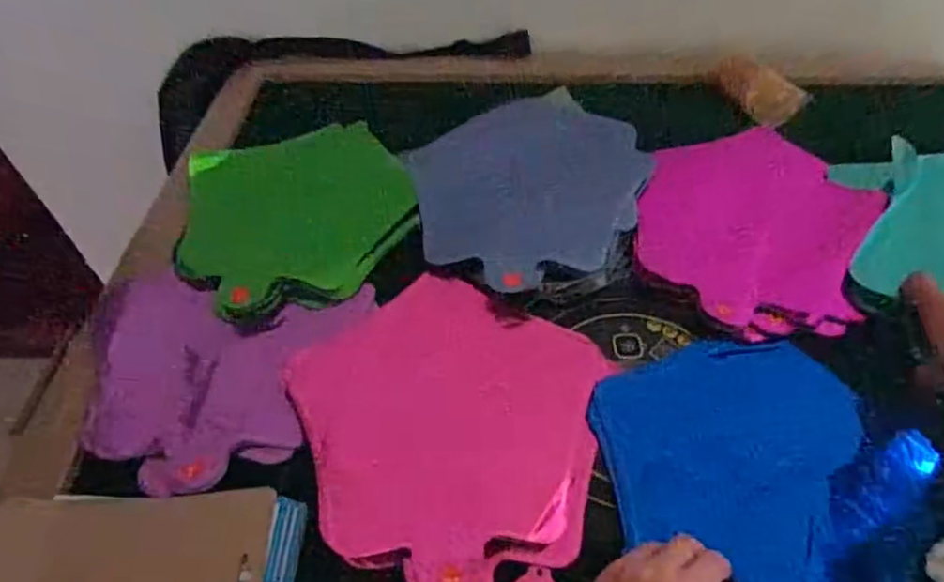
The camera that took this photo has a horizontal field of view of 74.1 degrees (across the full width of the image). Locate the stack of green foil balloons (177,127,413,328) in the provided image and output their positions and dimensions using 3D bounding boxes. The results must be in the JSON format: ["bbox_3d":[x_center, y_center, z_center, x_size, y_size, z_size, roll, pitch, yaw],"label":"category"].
[{"bbox_3d":[-0.168,-0.079,0.612,0.219,0.016,0.220,-20,54,-15],"label":"stack of green foil balloons"}]

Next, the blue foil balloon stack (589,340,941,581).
[{"bbox_3d":[0.212,0.130,0.450,0.216,0.012,0.220,-26,56,-19],"label":"blue foil balloon stack"}]

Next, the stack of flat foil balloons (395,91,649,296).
[{"bbox_3d":[0.051,-0.113,0.622,0.228,0.021,0.264,23,55,17],"label":"stack of flat foil balloons"}]

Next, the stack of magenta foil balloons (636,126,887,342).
[{"bbox_3d":[0.267,-0.076,0.597,0.199,0.020,0.266,22,54,17],"label":"stack of magenta foil balloons"}]

